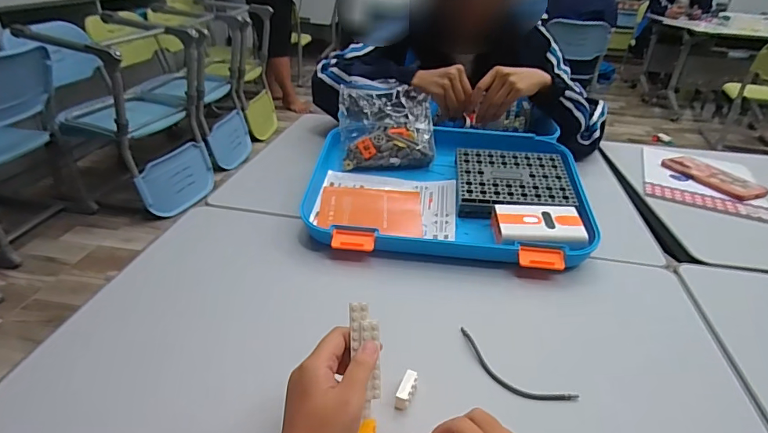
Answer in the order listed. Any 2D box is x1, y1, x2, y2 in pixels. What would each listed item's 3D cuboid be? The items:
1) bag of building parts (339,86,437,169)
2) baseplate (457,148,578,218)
[{"bbox_3d":[0.005,-0.152,0.743,0.153,0.056,0.144,-2,78,1],"label":"bag of building parts"},{"bbox_3d":[0.200,-0.051,0.699,0.168,0.037,0.139,3,43,3],"label":"baseplate"}]

